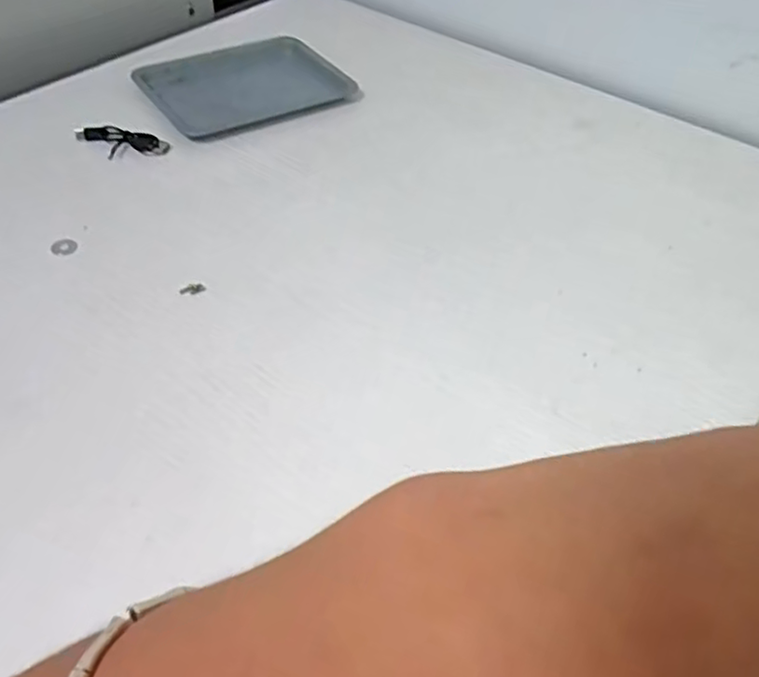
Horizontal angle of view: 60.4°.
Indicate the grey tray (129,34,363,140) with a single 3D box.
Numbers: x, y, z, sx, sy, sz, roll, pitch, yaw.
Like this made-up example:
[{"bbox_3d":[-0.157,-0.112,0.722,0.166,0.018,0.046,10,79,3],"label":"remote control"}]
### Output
[{"bbox_3d":[-0.125,-0.236,0.594,0.168,0.011,0.138,-27,55,-27],"label":"grey tray"}]

